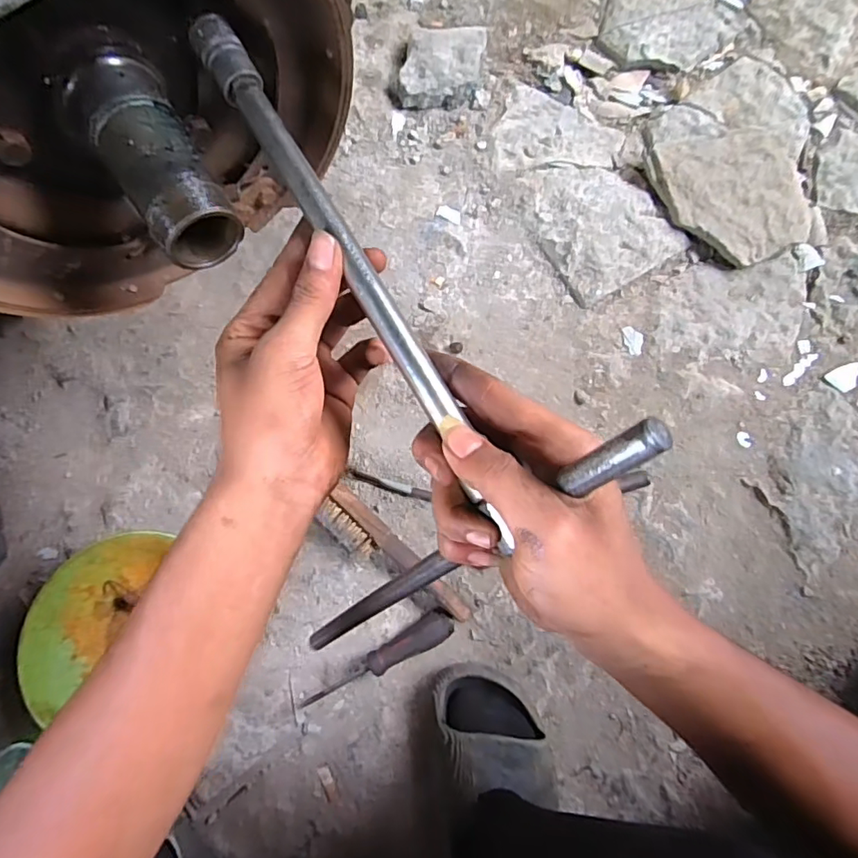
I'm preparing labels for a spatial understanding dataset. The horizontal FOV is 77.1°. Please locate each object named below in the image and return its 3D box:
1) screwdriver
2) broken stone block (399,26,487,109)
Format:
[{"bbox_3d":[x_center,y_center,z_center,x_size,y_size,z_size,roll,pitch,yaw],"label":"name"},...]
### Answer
[{"bbox_3d":[-0.053,0.248,0.572,0.173,0.027,0.028,-30,79,-7],"label":"screwdriver"},{"bbox_3d":[0.019,-0.475,0.703,0.095,0.034,0.118,12,81,2],"label":"broken stone block"}]

